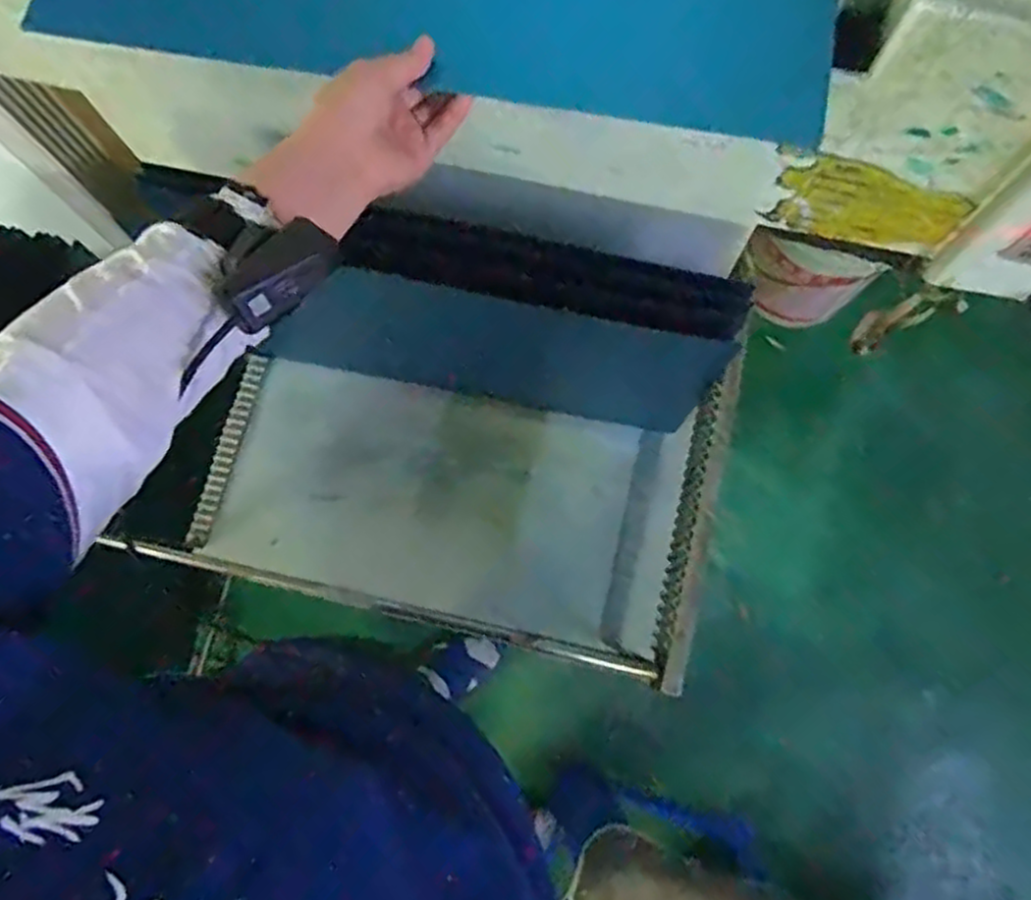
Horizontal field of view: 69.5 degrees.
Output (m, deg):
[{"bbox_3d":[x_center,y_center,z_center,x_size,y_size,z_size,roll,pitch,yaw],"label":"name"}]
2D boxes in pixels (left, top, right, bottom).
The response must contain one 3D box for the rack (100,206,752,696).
[{"bbox_3d":[-0.072,-0.024,0.959,0.618,0.138,0.491,14,76,5],"label":"rack"}]

